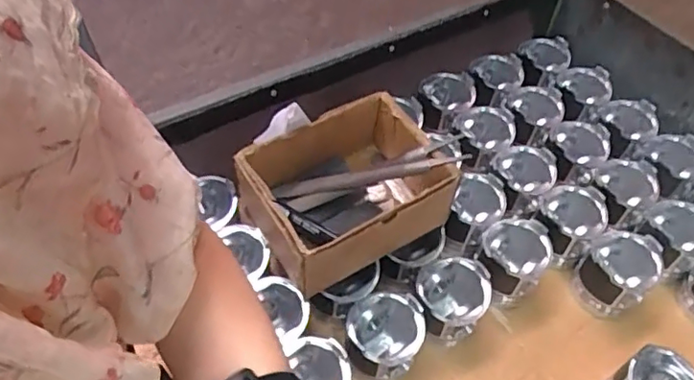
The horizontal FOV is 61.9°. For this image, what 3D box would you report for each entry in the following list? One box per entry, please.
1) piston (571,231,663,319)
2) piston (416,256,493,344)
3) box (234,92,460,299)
[{"bbox_3d":[0.335,0.107,0.731,0.084,0.085,0.093,36,58,24],"label":"piston"},{"bbox_3d":[0.120,0.129,0.674,0.081,0.071,0.082,1,51,-1],"label":"piston"},{"bbox_3d":[-0.004,0.001,0.663,0.203,0.101,0.163,-27,57,-22],"label":"box"}]

